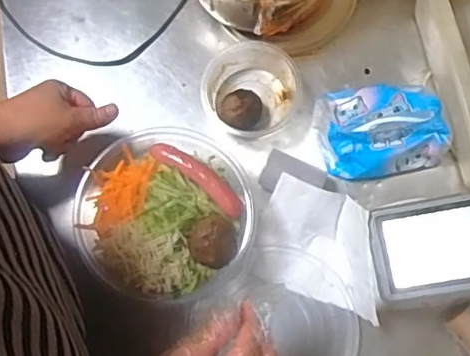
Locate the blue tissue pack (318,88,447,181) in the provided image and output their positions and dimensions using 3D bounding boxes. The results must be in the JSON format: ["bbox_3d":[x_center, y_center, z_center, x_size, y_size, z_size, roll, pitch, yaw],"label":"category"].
[{"bbox_3d":[0.145,-0.056,0.595,0.125,0.065,0.101,-11,76,-1],"label":"blue tissue pack"}]

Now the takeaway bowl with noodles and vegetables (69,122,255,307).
[{"bbox_3d":[-0.066,0.038,0.568,0.162,0.088,0.164,0,76,2],"label":"takeaway bowl with noodles and vegetables"}]

